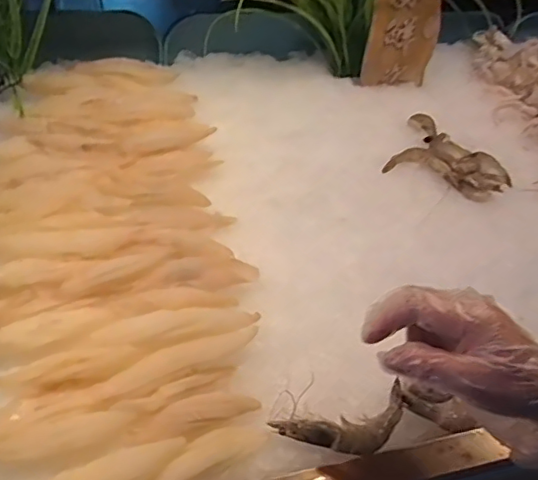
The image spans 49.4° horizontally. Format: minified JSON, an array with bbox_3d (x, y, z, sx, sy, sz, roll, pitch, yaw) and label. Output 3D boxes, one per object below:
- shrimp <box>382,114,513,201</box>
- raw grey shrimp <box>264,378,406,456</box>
[{"bbox_3d":[0.219,-0.093,0.699,0.137,0.030,0.114,23,42,17],"label":"shrimp"},{"bbox_3d":[0.064,0.150,0.471,0.111,0.010,0.046,-12,44,-22],"label":"raw grey shrimp"}]

